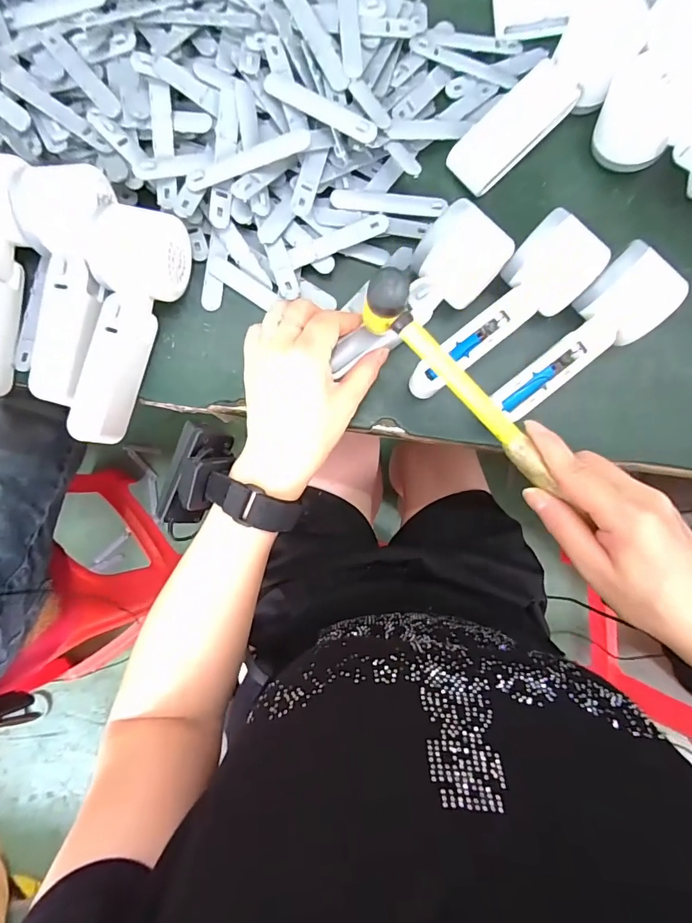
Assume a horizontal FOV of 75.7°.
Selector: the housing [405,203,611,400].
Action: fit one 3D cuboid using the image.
[{"bbox_3d":[0.118,-0.108,0.332,0.057,0.056,0.153,44,84,3],"label":"housing"}]

